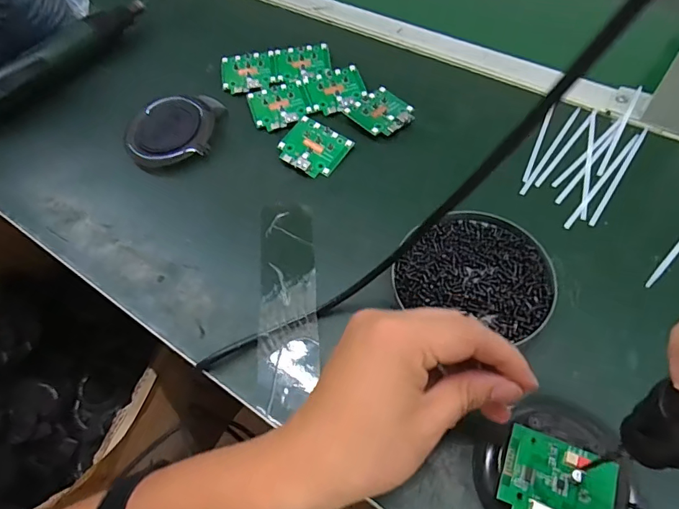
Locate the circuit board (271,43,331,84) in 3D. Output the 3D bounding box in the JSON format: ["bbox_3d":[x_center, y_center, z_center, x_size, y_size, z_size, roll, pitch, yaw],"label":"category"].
[{"bbox_3d":[-0.042,-0.204,0.497,0.062,0.004,0.054,-8,59,0],"label":"circuit board"}]

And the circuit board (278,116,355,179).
[{"bbox_3d":[-0.024,-0.101,0.432,0.058,0.006,0.052,28,65,19],"label":"circuit board"}]

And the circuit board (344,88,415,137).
[{"bbox_3d":[0.041,-0.140,0.451,0.056,0.004,0.056,-41,64,-18],"label":"circuit board"}]

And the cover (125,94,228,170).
[{"bbox_3d":[-0.158,-0.121,0.450,0.095,0.026,0.068,-21,60,-8],"label":"cover"}]

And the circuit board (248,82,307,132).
[{"bbox_3d":[-0.061,-0.152,0.467,0.055,0.004,0.055,-15,59,-5],"label":"circuit board"}]

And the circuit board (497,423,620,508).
[{"bbox_3d":[0.123,0.132,0.261,0.059,0.006,0.052,18,60,16],"label":"circuit board"}]

